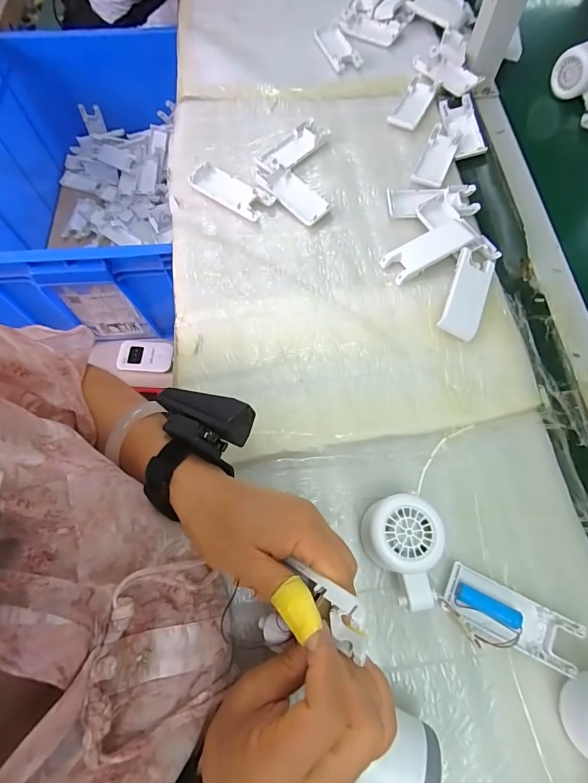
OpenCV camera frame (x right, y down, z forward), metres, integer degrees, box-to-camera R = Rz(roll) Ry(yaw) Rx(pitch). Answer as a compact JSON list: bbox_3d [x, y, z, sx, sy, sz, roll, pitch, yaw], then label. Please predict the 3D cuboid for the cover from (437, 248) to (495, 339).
[{"bbox_3d":[0.184,-0.103,0.413,0.040,0.020,0.102,21,71,8],"label":"cover"}]

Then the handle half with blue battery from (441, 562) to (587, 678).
[{"bbox_3d":[0.171,0.183,0.309,0.103,0.019,0.046,25,71,9],"label":"handle half with blue battery"}]

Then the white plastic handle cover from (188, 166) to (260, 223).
[{"bbox_3d":[-0.079,-0.246,0.475,0.101,0.011,0.039,32,72,12],"label":"white plastic handle cover"}]

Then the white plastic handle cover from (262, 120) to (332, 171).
[{"bbox_3d":[0.000,-0.319,0.506,0.039,0.012,0.104,37,73,13],"label":"white plastic handle cover"}]

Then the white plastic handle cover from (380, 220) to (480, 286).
[{"bbox_3d":[0.150,-0.158,0.434,0.103,0.016,0.040,-28,71,-10],"label":"white plastic handle cover"}]

